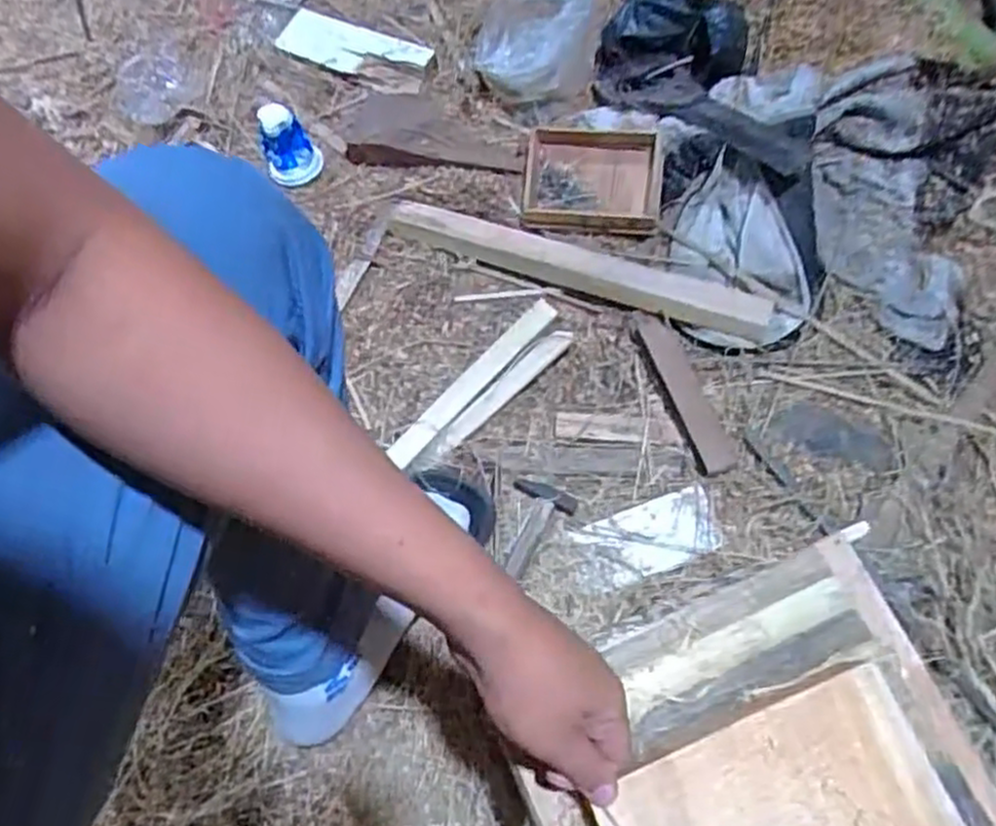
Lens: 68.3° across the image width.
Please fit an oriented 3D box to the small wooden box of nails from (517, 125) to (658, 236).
[{"bbox_3d":[0.114,-0.280,0.894,0.164,0.050,0.122,8,65,4],"label":"small wooden box of nails"}]

